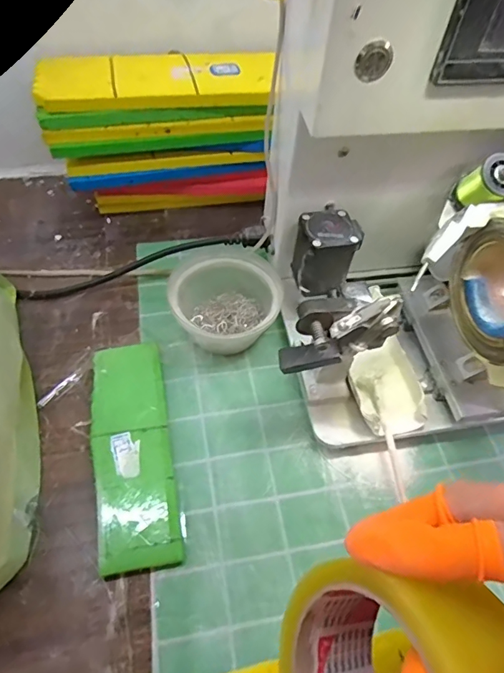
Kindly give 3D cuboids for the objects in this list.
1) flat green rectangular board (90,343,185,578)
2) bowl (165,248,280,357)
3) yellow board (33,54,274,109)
[{"bbox_3d":[-0.093,0.083,0.358,0.056,0.015,0.178,-8,56,-10],"label":"flat green rectangular board"},{"bbox_3d":[-0.027,-0.033,0.429,0.100,0.053,0.098,-11,57,-12],"label":"bowl"},{"bbox_3d":[-0.089,-0.250,0.445,0.221,0.011,0.082,-3,55,-7],"label":"yellow board"}]

